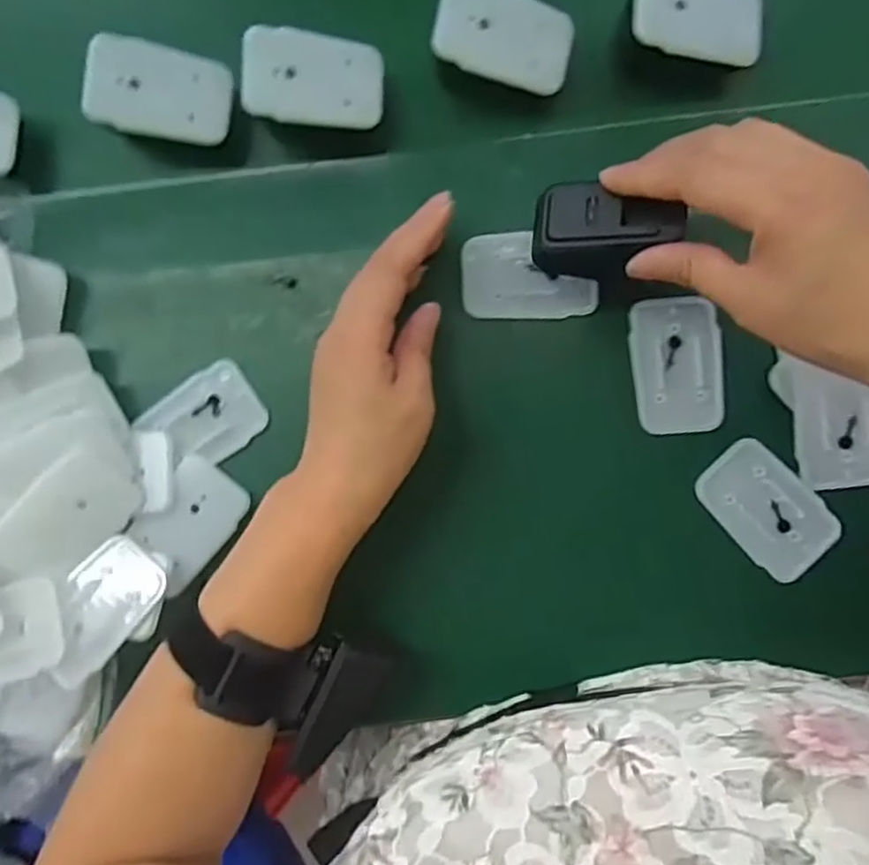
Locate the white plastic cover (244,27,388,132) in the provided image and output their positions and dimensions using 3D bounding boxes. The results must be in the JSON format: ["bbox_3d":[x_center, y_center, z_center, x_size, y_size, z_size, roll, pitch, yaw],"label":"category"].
[{"bbox_3d":[-0.060,-0.177,0.341,0.068,0.004,0.043,1,97,-15],"label":"white plastic cover"}]

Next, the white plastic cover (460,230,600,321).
[{"bbox_3d":[0.049,-0.082,0.357,0.069,0.007,0.045,-1,87,1],"label":"white plastic cover"}]

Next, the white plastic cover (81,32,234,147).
[{"bbox_3d":[-0.140,-0.175,0.349,0.068,0.006,0.046,6,91,-21],"label":"white plastic cover"}]

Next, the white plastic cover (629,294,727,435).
[{"bbox_3d":[0.126,-0.035,0.353,0.045,0.004,0.070,-7,87,1],"label":"white plastic cover"}]

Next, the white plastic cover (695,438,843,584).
[{"bbox_3d":[0.170,0.039,0.350,0.069,0.007,0.044,44,89,3],"label":"white plastic cover"}]

